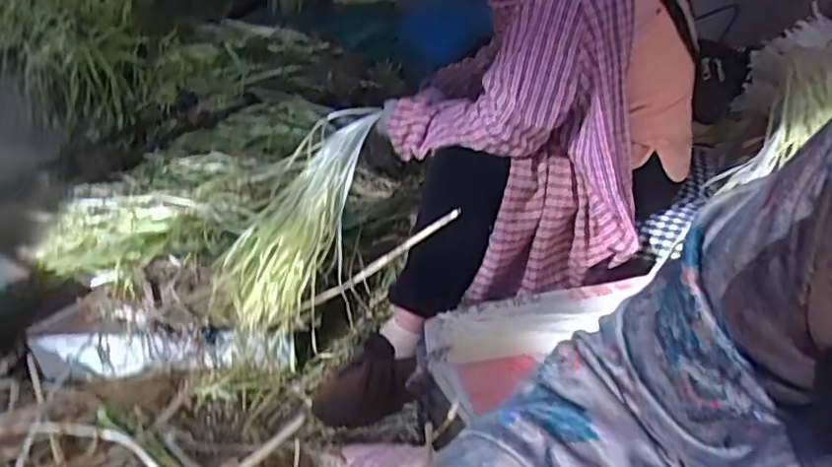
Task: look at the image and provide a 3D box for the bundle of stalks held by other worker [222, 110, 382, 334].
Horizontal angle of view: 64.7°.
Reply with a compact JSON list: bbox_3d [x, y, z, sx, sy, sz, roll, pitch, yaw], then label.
[{"bbox_3d":[-0.230,-0.027,1.273,0.195,0.092,0.431,22,80,32],"label":"bundle of stalks held by other worker"}]

